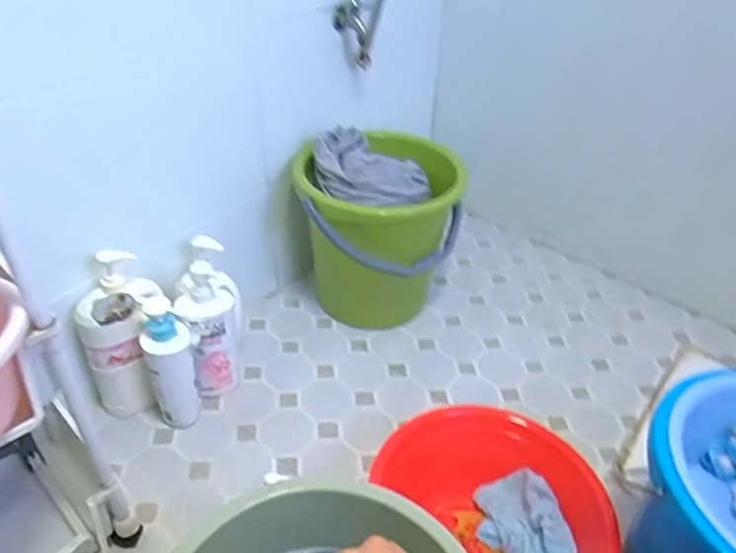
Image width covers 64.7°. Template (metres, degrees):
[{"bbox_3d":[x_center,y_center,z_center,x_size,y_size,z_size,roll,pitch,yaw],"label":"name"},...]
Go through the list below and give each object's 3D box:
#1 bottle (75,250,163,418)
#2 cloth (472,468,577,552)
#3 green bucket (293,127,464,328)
[{"bbox_3d":[-0.389,0.091,0.936,0.101,0.287,0.098,8,39,6],"label":"bottle"},{"bbox_3d":[0.230,0.372,0.850,0.117,0.027,0.182,-27,40,0],"label":"cloth"},{"bbox_3d":[0.013,-0.078,1.163,0.293,0.352,0.279,2,38,-2],"label":"green bucket"}]

